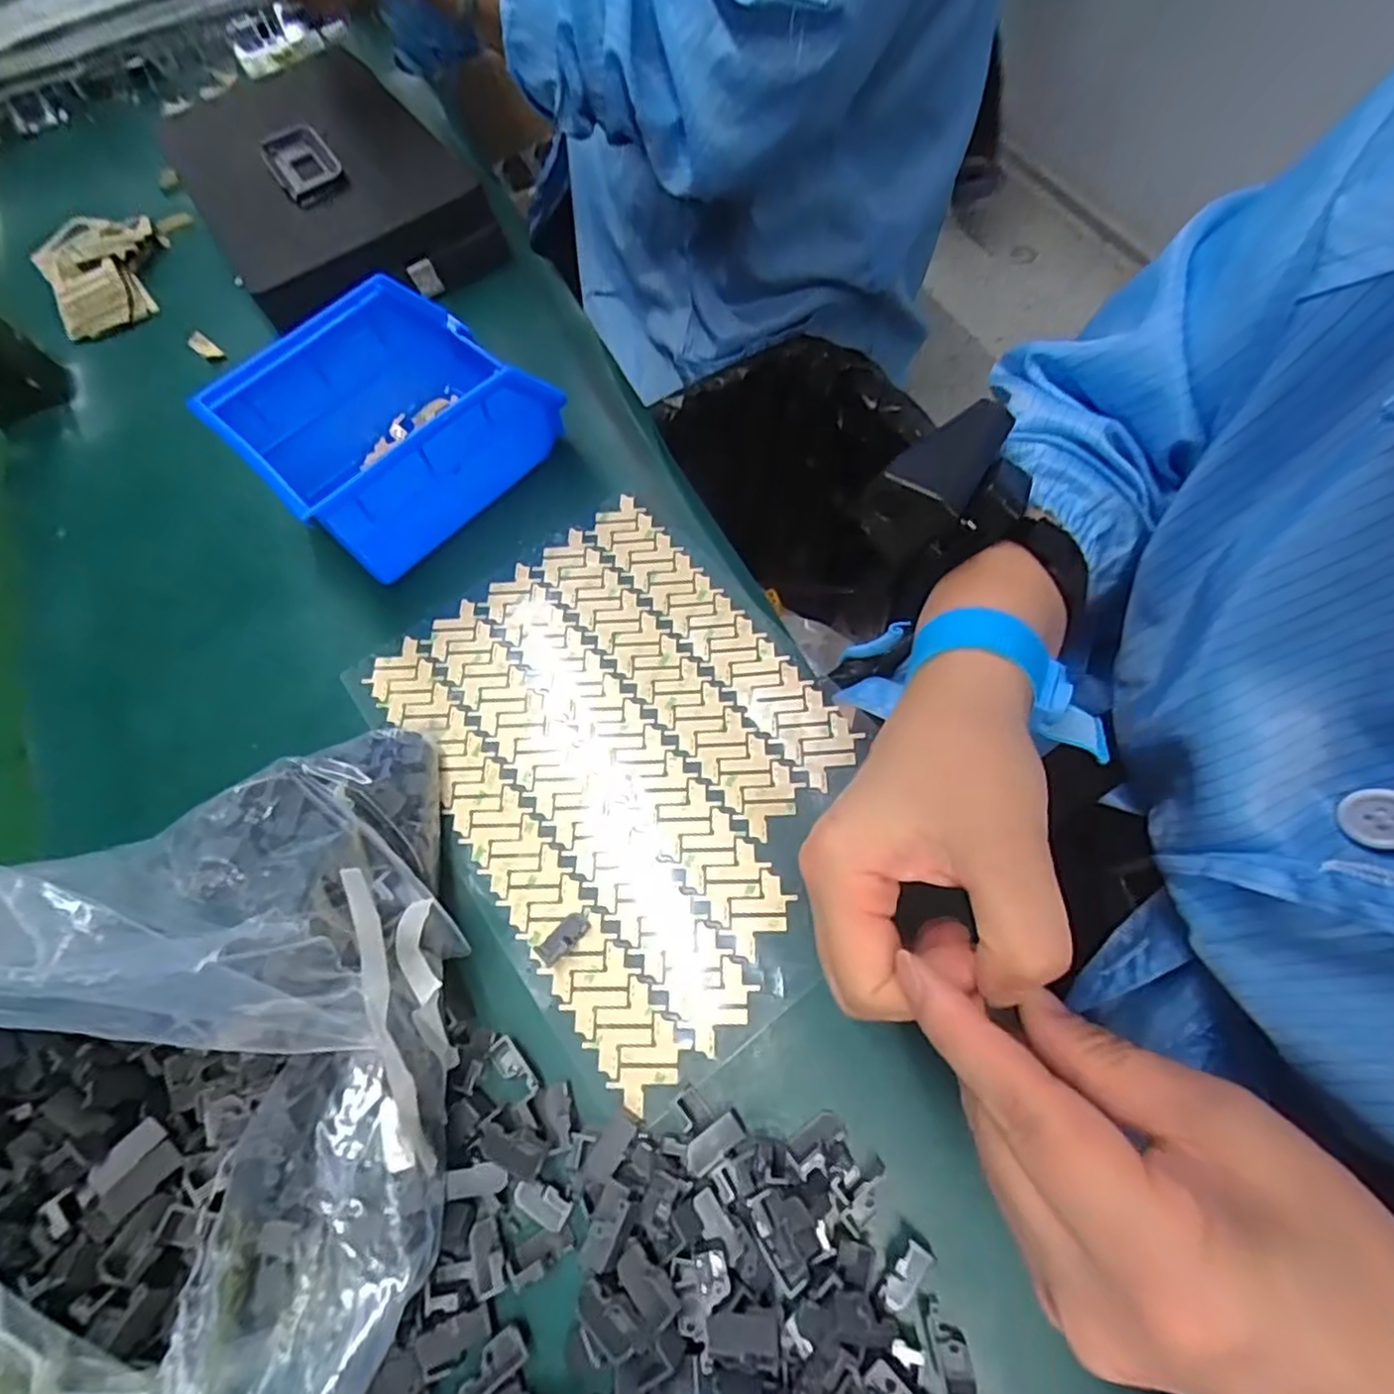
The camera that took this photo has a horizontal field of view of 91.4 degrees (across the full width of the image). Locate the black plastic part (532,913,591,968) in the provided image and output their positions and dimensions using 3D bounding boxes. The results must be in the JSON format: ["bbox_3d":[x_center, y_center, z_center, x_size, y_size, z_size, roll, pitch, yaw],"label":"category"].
[{"bbox_3d":[-0.055,0.098,0.276,0.011,0.004,0.024,41,78,20],"label":"black plastic part"}]

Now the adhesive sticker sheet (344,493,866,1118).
[{"bbox_3d":[-0.031,0.023,0.305,0.173,0.010,0.241,-38,69,-9],"label":"adhesive sticker sheet"}]

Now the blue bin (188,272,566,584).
[{"bbox_3d":[-0.154,-0.140,0.354,0.134,0.071,0.106,-42,69,-12],"label":"blue bin"}]

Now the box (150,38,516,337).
[{"bbox_3d":[-0.248,-0.351,0.464,0.164,0.042,0.250,-34,68,-7],"label":"box"}]

